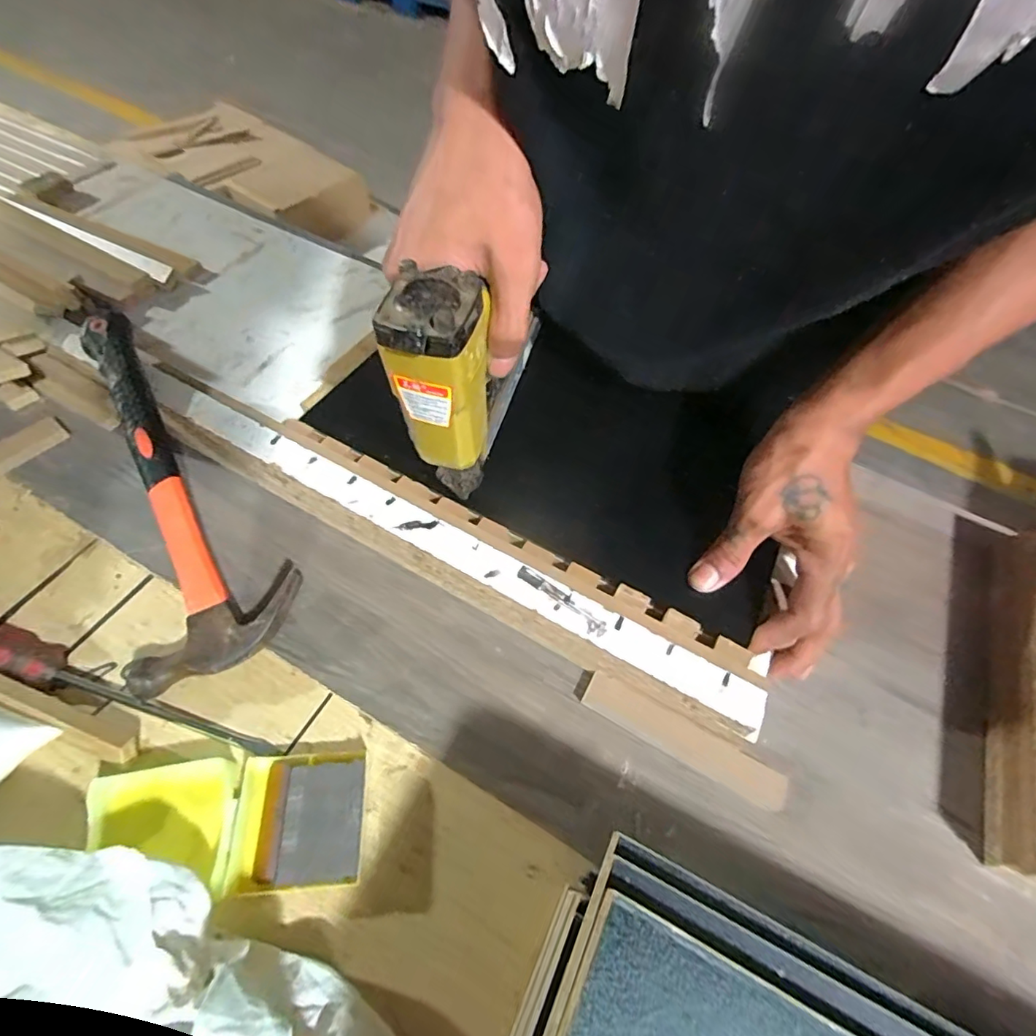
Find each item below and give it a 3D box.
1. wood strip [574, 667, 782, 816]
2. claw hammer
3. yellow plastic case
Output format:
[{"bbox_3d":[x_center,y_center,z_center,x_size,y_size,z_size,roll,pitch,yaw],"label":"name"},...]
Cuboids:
[{"bbox_3d":[0.097,0.131,0.308,0.122,0.006,0.022,27,60,12],"label":"wood strip"},{"bbox_3d":[-0.233,-0.022,0.343,0.098,0.032,0.255,-24,78,-17],"label":"claw hammer"},{"bbox_3d":[-0.153,0.160,0.272,0.129,0.018,0.063,-1,58,-5],"label":"yellow plastic case"}]

